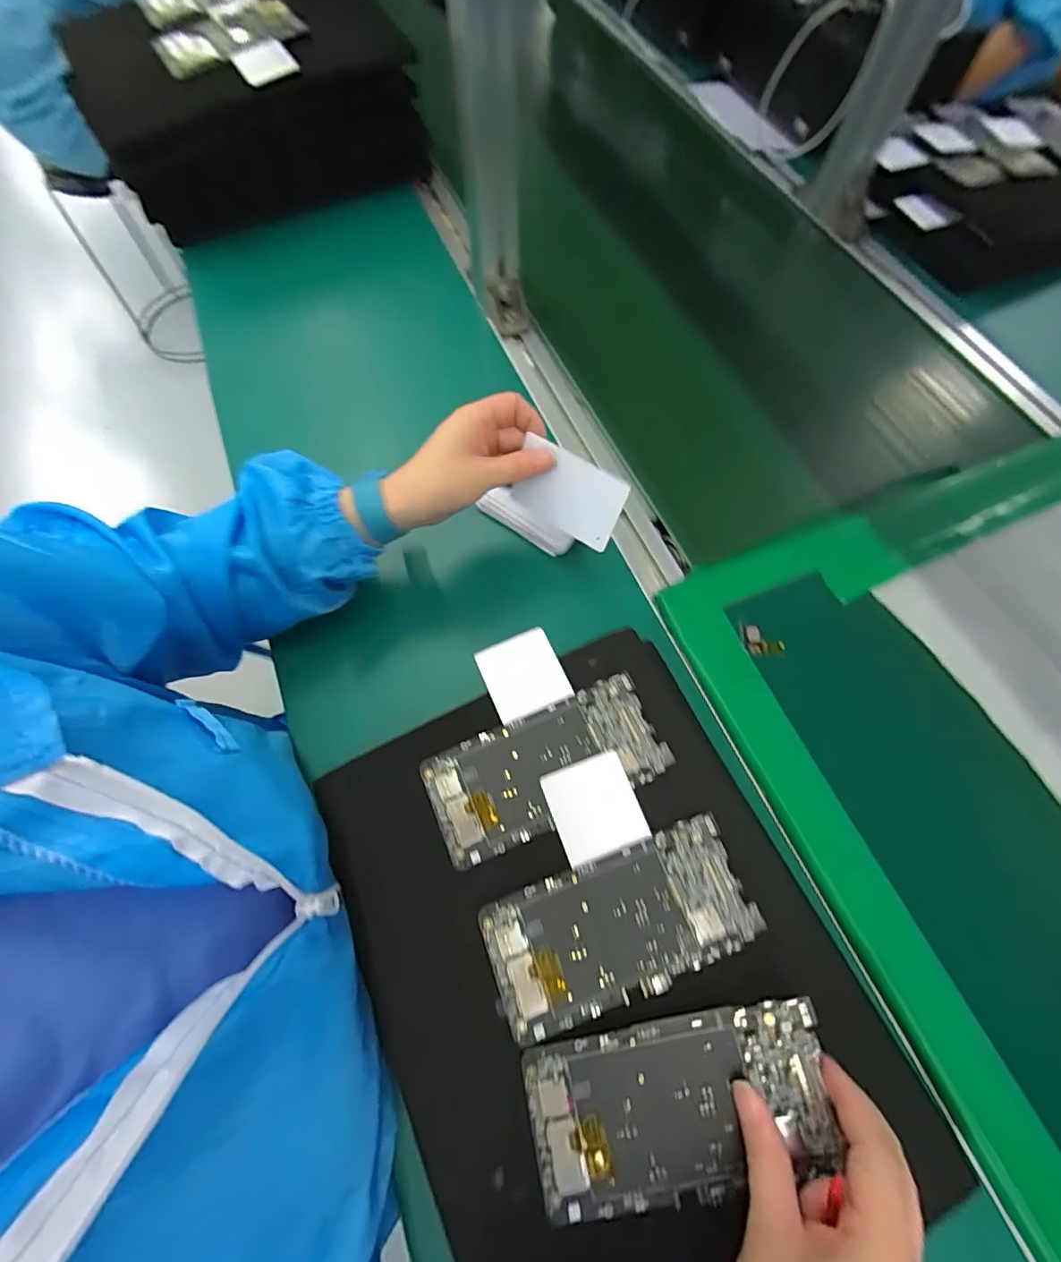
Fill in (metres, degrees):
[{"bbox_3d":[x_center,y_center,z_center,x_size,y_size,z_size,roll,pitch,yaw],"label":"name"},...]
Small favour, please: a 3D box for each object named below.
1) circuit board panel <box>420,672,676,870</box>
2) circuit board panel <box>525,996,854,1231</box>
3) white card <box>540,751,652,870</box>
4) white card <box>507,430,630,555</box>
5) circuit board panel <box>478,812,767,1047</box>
[{"bbox_3d":[0.010,0.090,0.339,0.153,0.008,0.072,-21,68,-10],"label":"circuit board panel"},{"bbox_3d":[0.077,0.245,0.263,0.154,0.006,0.075,-18,67,2],"label":"circuit board panel"},{"bbox_3d":[0.041,0.113,0.327,0.054,0.004,0.057,-18,68,-9],"label":"white card"},{"bbox_3d":[0.027,-0.098,0.368,0.083,0.054,0.005,35,39,19],"label":"white card"},{"bbox_3d":[0.052,0.173,0.300,0.152,0.004,0.073,-18,68,-9],"label":"circuit board panel"}]

